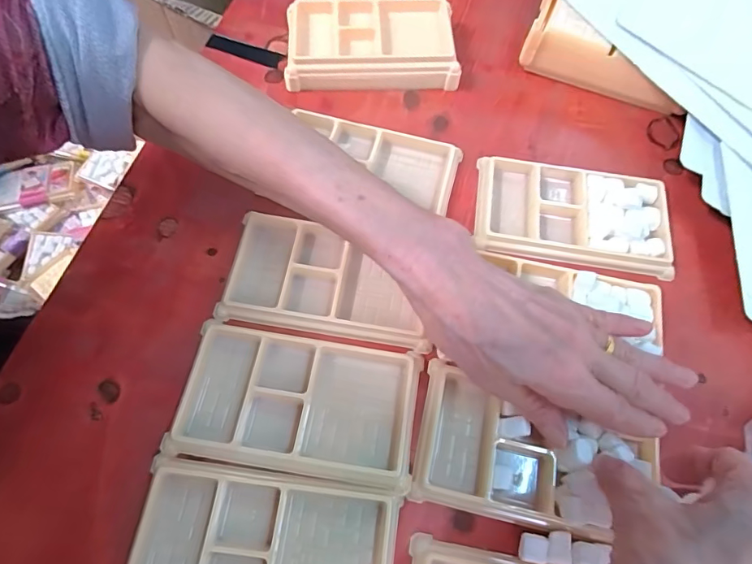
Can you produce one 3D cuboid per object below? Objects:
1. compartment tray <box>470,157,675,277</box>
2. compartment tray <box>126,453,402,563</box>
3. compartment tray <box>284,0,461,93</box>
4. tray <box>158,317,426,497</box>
[{"bbox_3d":[0.139,-0.048,0.324,0.134,0.016,0.075,9,65,1],"label":"compartment tray"},{"bbox_3d":[-0.058,0.140,0.233,0.134,0.011,0.076,9,65,1],"label":"compartment tray"},{"bbox_3d":[-0.004,-0.196,0.377,0.136,0.029,0.078,-4,66,-5],"label":"compartment tray"},{"bbox_3d":[-0.045,0.069,0.263,0.136,0.017,0.076,9,65,1],"label":"tray"}]

